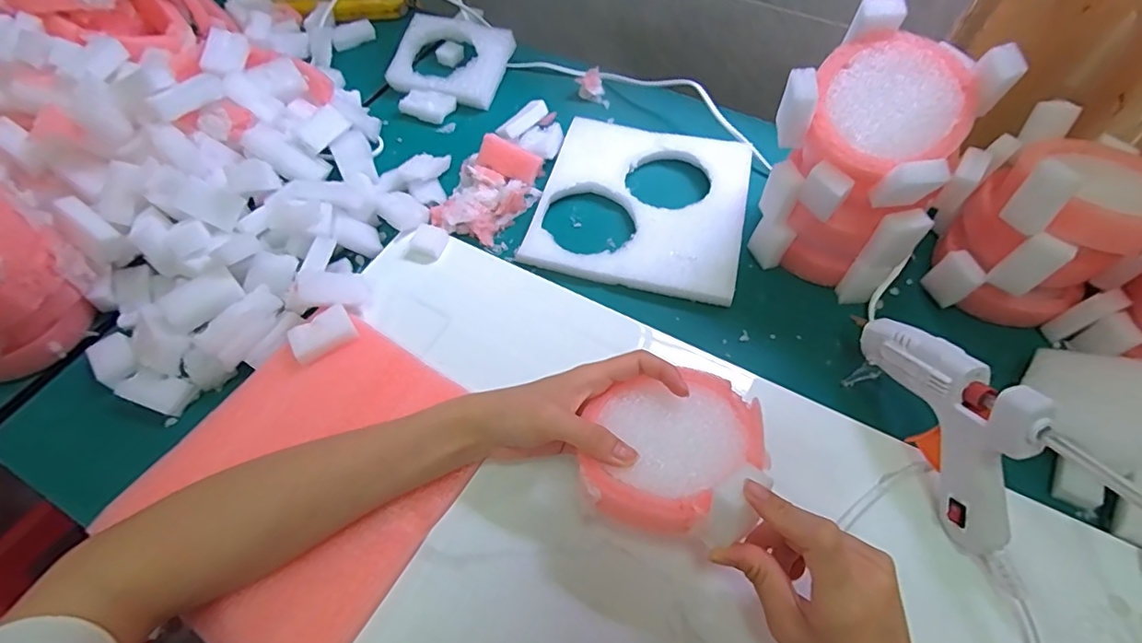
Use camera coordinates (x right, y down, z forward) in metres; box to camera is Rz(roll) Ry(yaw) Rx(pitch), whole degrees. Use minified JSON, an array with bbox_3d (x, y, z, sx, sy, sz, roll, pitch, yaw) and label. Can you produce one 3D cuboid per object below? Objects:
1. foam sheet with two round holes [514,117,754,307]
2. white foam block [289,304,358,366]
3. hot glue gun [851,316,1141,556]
[{"bbox_3d":[0.065,-0.110,0.481,0.174,0.022,0.186,13,58,8],"label":"foam sheet with two round holes"},{"bbox_3d":[-0.178,0.009,0.389,0.043,0.010,0.027,-27,61,-16],"label":"white foam block"},{"bbox_3d":[0.231,0.071,0.295,0.029,0.131,0.198,-16,59,-10],"label":"hot glue gun"}]

